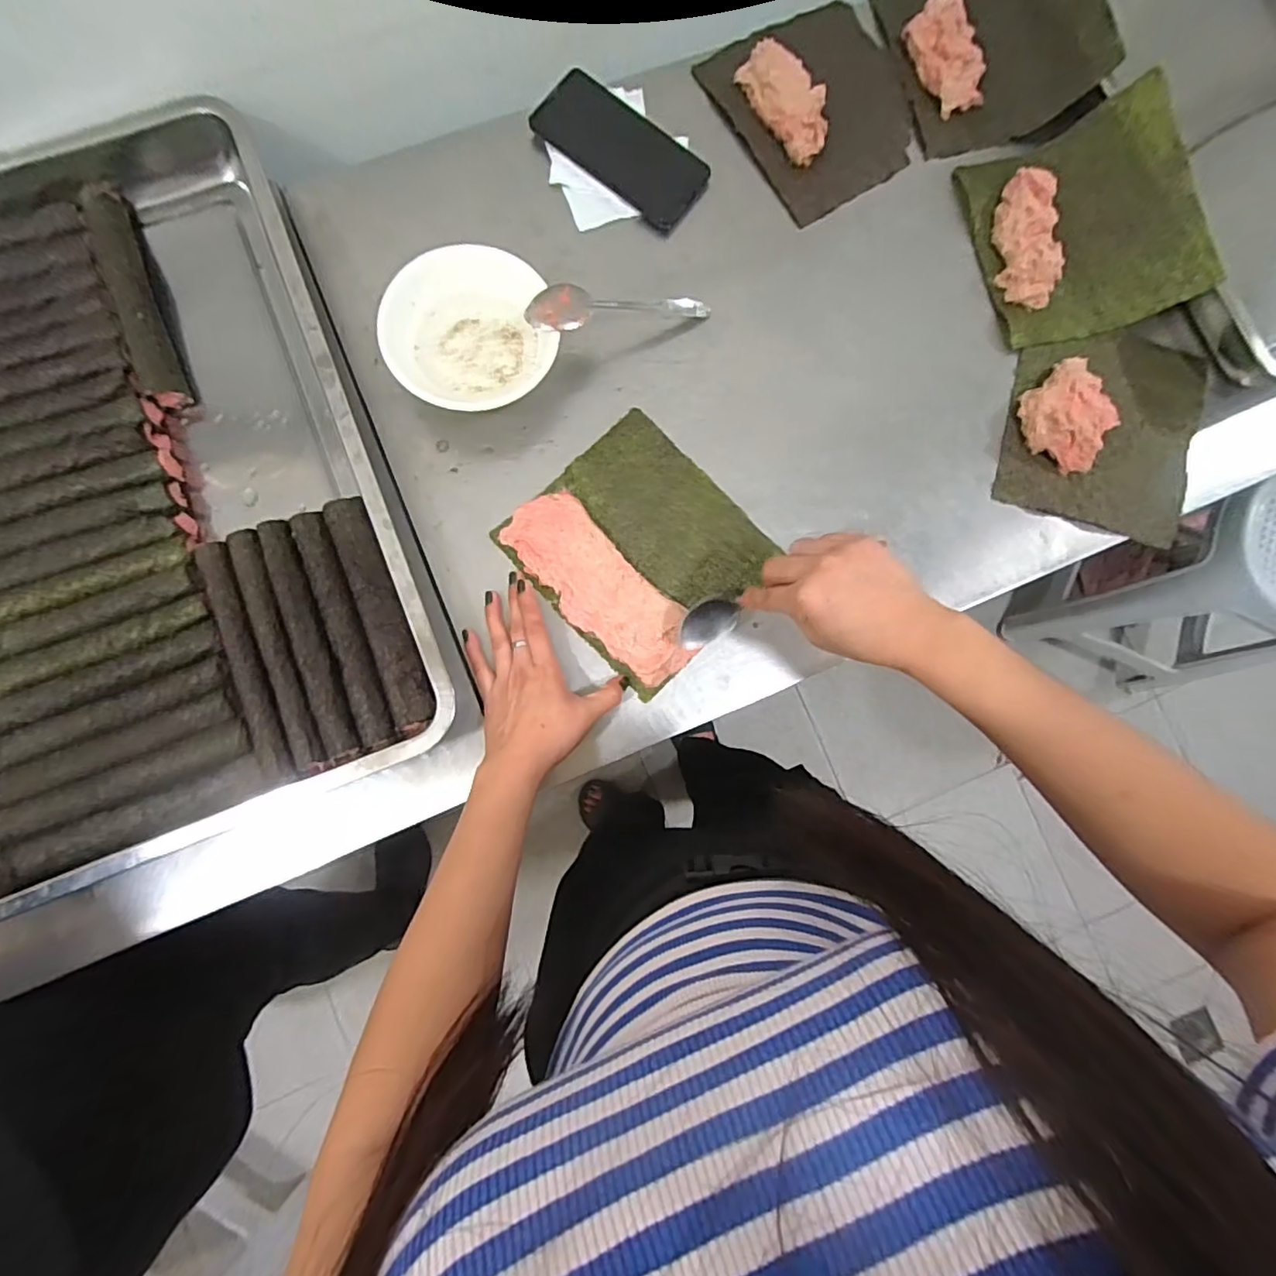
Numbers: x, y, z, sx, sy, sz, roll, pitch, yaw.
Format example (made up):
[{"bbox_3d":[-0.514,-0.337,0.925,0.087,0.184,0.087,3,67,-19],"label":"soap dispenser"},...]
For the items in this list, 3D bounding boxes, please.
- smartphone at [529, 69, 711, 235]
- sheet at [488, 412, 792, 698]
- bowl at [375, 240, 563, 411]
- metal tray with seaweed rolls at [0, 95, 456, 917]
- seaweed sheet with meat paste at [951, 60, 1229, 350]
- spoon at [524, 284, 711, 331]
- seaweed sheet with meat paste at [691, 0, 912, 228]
[{"bbox_3d":[-0.014,-0.466,0.533,0.164,0.007,0.079,38,83,3],"label":"smartphone"},{"bbox_3d":[0.003,-0.079,0.493,0.178,0.013,0.191,-44,89,-8],"label":"sheet"},{"bbox_3d":[-0.146,-0.269,0.485,0.135,0.040,0.143,0,83,-2],"label":"bowl"},{"bbox_3d":[-0.419,-0.126,0.459,0.389,0.047,0.583,-21,84,-4],"label":"metal tray with seaweed rolls"},{"bbox_3d":[0.418,-0.388,0.534,0.173,0.038,0.194,-17,90,12],"label":"seaweed sheet with meat paste"},{"bbox_3d":[-0.015,-0.293,0.503,0.171,0.027,0.030,-17,85,-26],"label":"spoon"},{"bbox_3d":[0.175,-0.519,0.541,0.157,0.034,0.182,-33,85,-5],"label":"seaweed sheet with meat paste"}]

